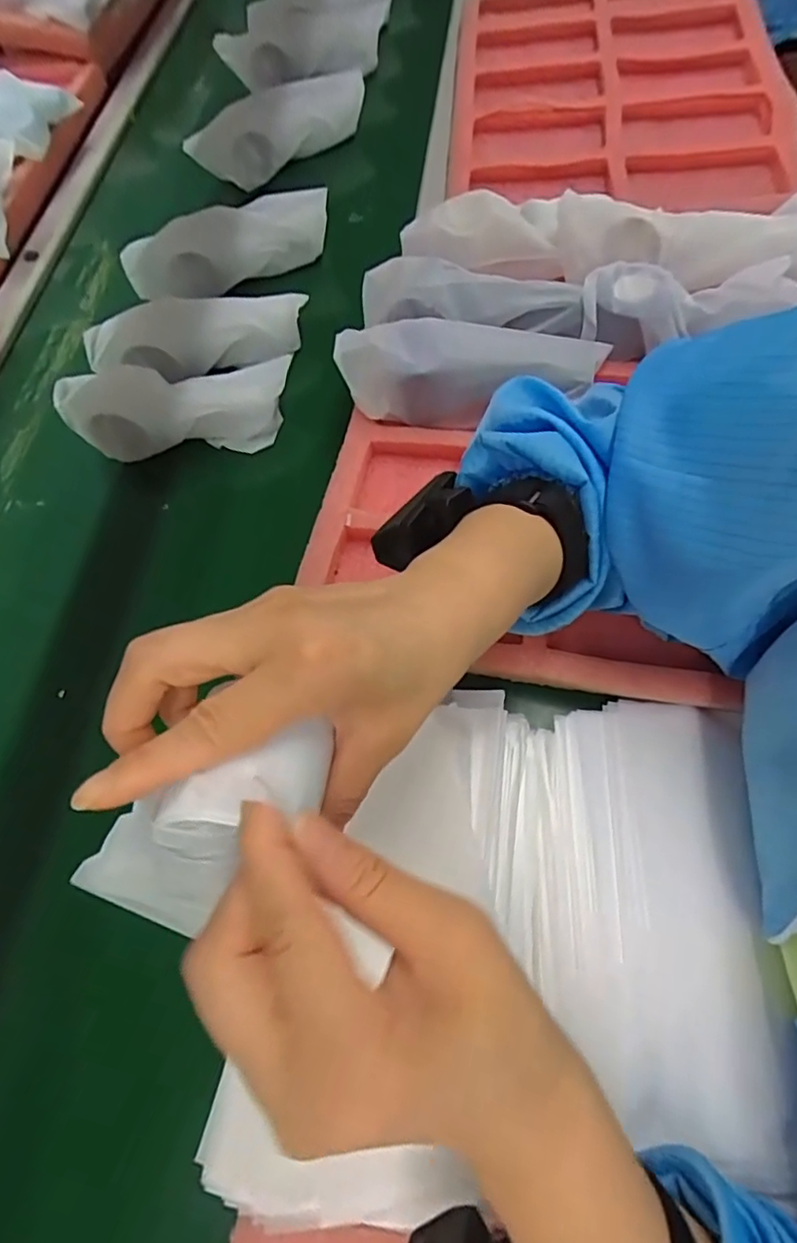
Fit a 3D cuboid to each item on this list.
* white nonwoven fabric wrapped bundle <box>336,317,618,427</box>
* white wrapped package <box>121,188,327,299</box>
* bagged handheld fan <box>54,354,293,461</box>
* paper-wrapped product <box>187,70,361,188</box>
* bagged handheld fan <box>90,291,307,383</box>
[{"bbox_3d":[0.055,-0.193,0.453,0.201,0.049,0.060,-1,68,7],"label":"white nonwoven fabric wrapped bundle"},{"bbox_3d":[-0.164,-0.363,0.573,0.197,0.059,0.032,-19,67,-1],"label":"white wrapped package"},{"bbox_3d":[-0.192,-0.184,0.507,0.197,0.056,0.073,-1,68,7],"label":"bagged handheld fan"},{"bbox_3d":[-0.130,-0.553,0.654,0.208,0.064,0.060,-32,68,-6],"label":"paper-wrapped product"},{"bbox_3d":[-0.176,-0.250,0.524,0.198,0.051,0.053,-8,67,4],"label":"bagged handheld fan"}]

